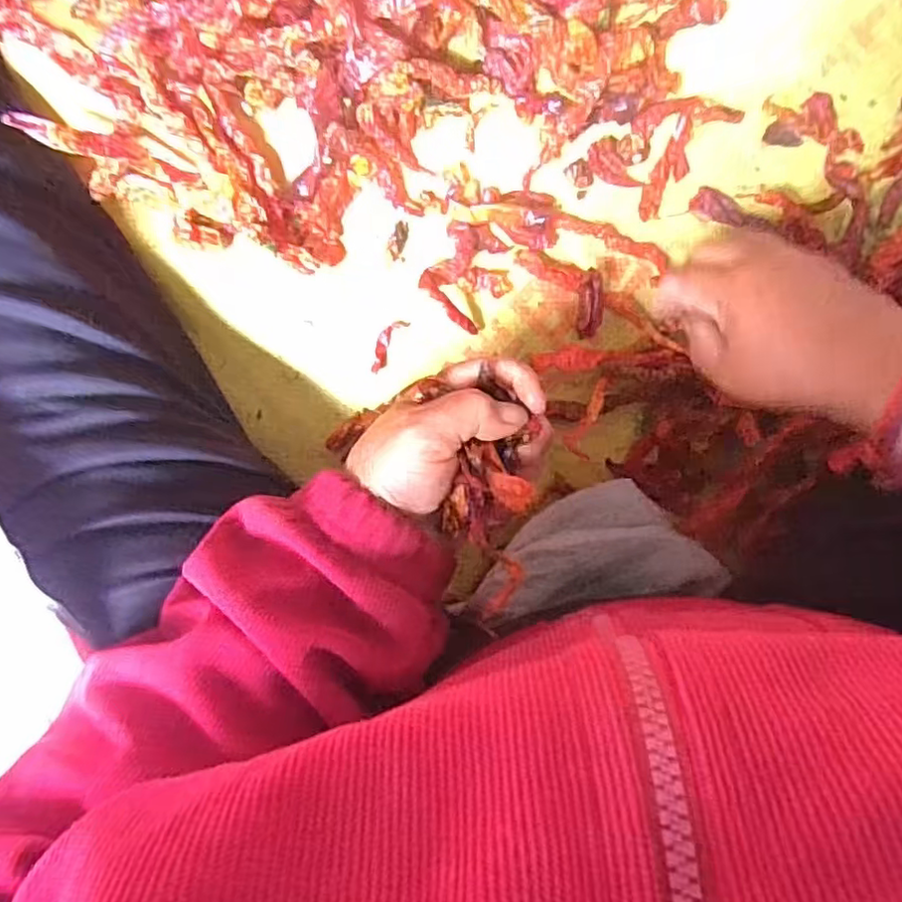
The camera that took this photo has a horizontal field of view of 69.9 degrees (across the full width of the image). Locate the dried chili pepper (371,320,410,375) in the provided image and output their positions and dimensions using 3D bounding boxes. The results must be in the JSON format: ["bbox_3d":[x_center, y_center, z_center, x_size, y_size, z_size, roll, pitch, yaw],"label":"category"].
[{"bbox_3d":[-0.038,-0.062,0.379,0.012,0.004,0.035,28,94,-6],"label":"dried chili pepper"}]

